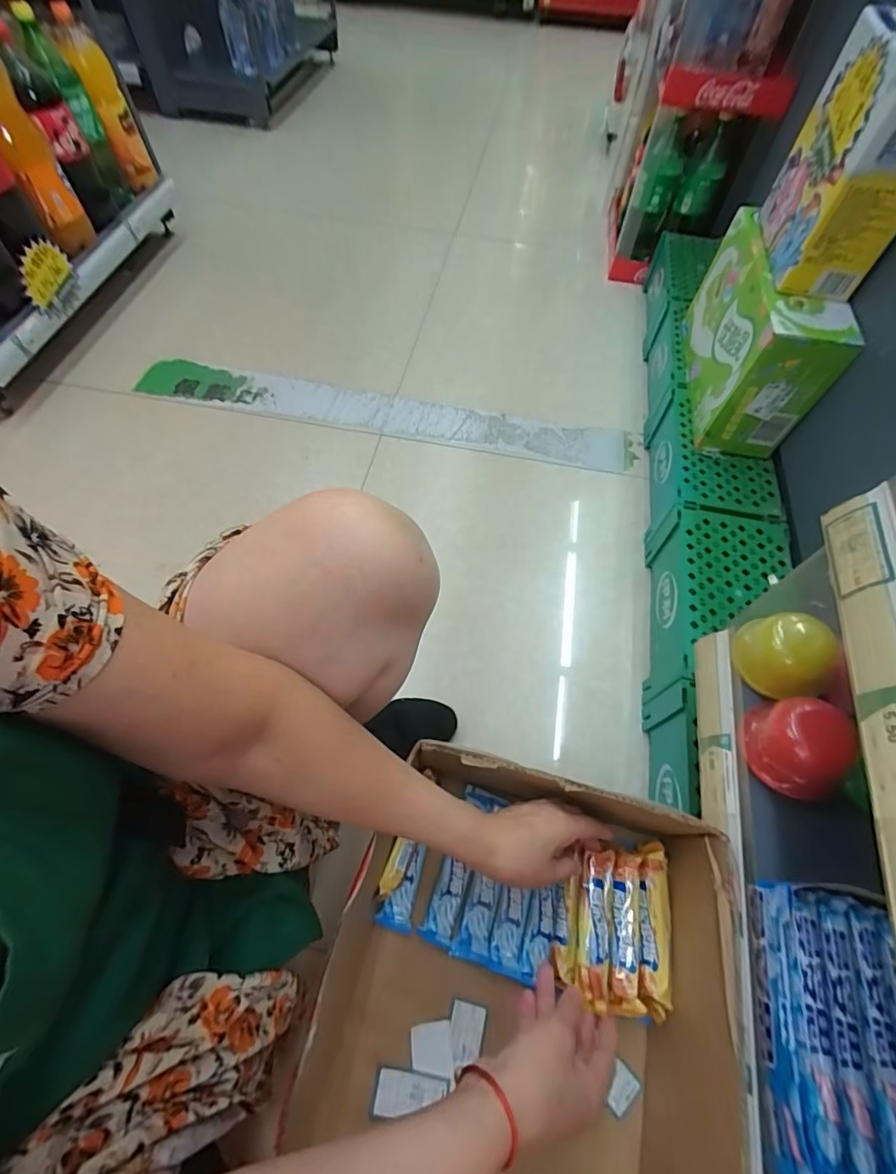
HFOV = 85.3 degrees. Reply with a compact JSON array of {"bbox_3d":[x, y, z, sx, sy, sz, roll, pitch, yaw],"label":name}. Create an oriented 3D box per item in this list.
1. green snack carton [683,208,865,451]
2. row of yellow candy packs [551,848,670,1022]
[{"bbox_3d":[0.477,-0.391,0.756,0.127,0.187,0.312,9,61,3],"label":"green snack carton"},{"bbox_3d":[0.153,0.308,0.450,0.100,0.028,0.127,9,61,3],"label":"row of yellow candy packs"}]

